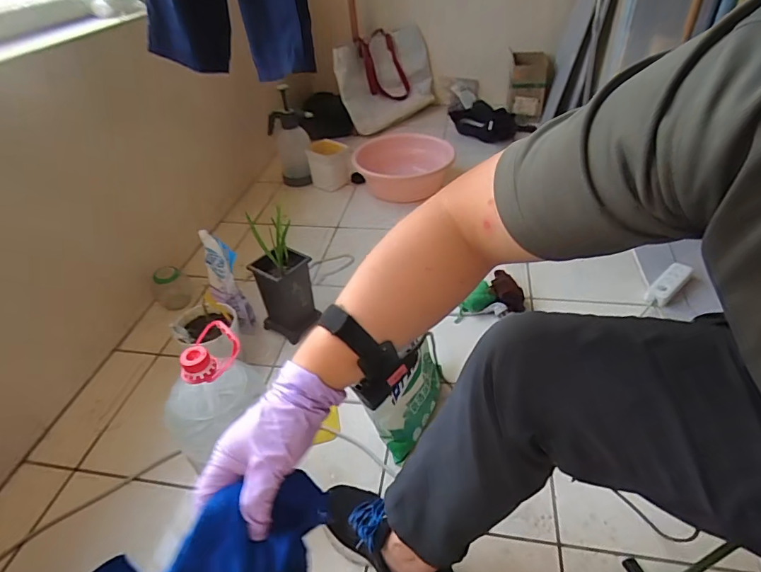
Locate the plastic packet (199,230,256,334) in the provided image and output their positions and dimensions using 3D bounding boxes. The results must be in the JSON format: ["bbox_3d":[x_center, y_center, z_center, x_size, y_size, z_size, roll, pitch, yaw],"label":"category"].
[{"bbox_3d":[-0.385,-0.006,1.127,0.066,0.244,0.152,-34,47,-30],"label":"plastic packet"}]

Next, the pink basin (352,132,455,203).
[{"bbox_3d":[0.086,-0.458,1.732,0.362,0.136,0.364,-3,39,2],"label":"pink basin"}]

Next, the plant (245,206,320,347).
[{"bbox_3d":[-0.231,-0.023,1.072,0.122,0.304,0.107,-28,45,-25],"label":"plant"}]

